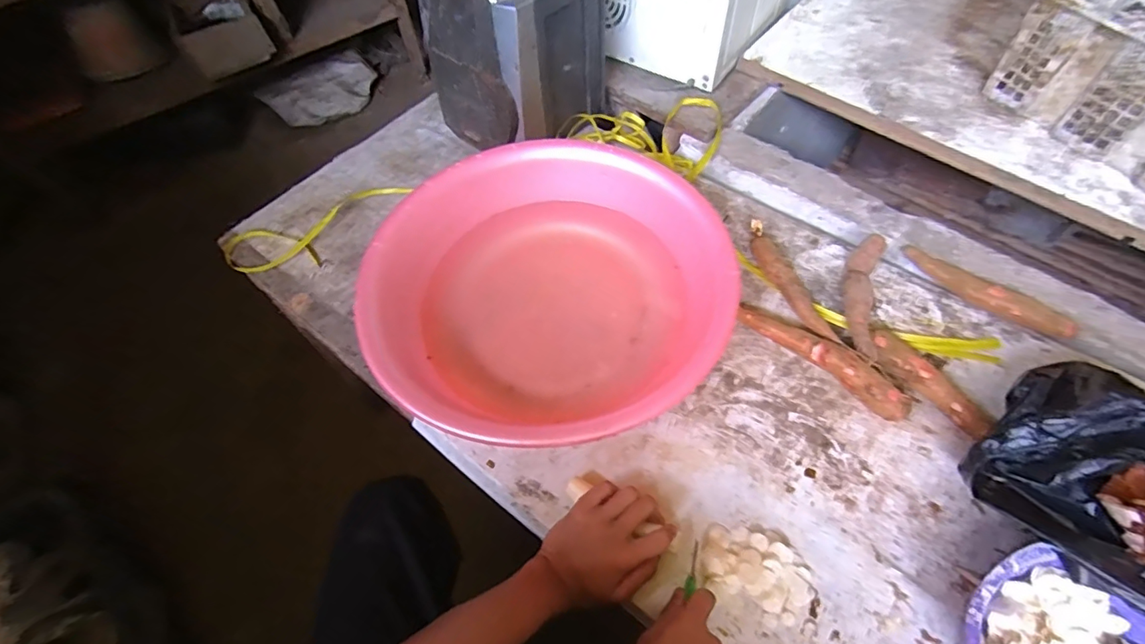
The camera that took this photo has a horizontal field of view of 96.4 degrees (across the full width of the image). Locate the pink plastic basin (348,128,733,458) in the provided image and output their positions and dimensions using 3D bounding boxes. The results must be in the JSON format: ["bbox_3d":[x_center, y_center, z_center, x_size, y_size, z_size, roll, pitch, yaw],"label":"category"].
[{"bbox_3d":[-0.024,-0.043,0.638,0.420,0.134,0.394,-1,59,1],"label":"pink plastic basin"}]

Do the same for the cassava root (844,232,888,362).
[{"bbox_3d":[0.363,-0.028,0.643,0.034,0.041,0.178,15,61,10],"label":"cassava root"}]

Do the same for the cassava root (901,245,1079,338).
[{"bbox_3d":[0.513,-0.038,0.639,0.195,0.026,0.034,34,66,19],"label":"cassava root"}]

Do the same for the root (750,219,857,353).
[{"bbox_3d":[0.283,-0.045,0.664,0.031,0.034,0.206,-18,61,-9],"label":"root"}]

